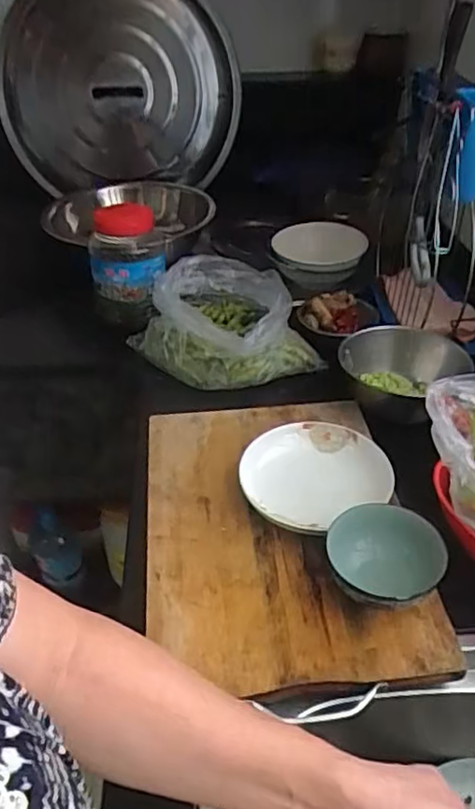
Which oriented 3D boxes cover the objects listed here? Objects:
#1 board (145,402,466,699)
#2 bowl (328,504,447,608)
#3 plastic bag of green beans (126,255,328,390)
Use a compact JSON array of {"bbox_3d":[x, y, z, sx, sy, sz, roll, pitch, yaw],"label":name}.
[{"bbox_3d":[0.041,0.122,0.679,0.280,0.031,0.385,-4,38,-5],"label":"board"},{"bbox_3d":[0.139,0.156,0.602,0.098,0.060,0.113,28,46,32],"label":"bowl"},{"bbox_3d":[-0.018,-0.120,0.927,0.184,0.118,0.230,-29,46,-32],"label":"plastic bag of green beans"}]

